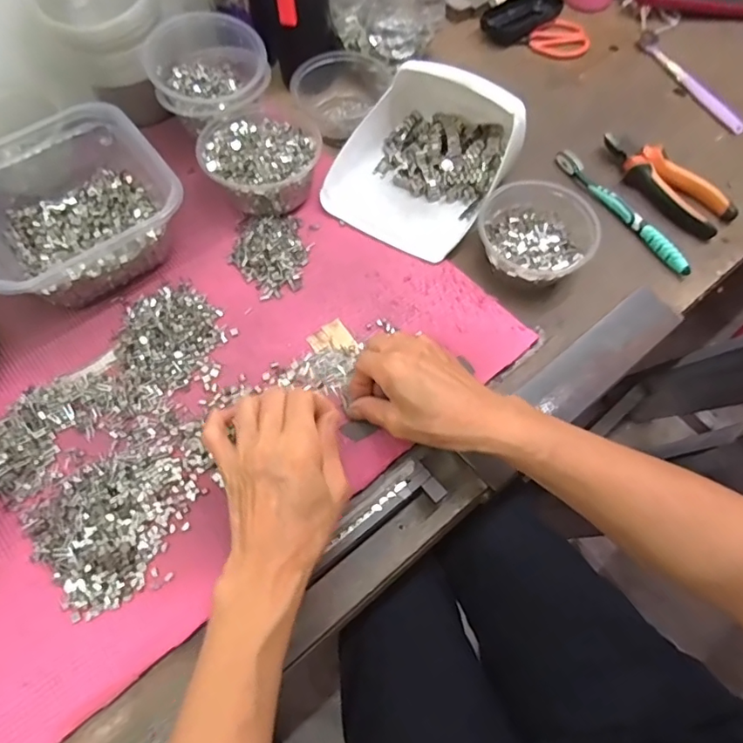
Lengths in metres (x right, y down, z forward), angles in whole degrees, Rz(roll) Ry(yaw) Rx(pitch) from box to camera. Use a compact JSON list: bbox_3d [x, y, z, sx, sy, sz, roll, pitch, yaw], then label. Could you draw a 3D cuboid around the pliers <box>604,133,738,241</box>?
[{"bbox_3d":[0.307,-0.200,0.556,0.055,0.020,0.148,-35,71,-16],"label":"pliers"}]

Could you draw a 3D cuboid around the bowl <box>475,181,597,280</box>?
[{"bbox_3d":[0.153,-0.130,0.500,0.104,0.048,0.103,1,65,-1],"label":"bowl"}]

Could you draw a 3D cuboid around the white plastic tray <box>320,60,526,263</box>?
[{"bbox_3d":[0.054,-0.220,0.523,0.154,0.080,0.175,29,68,11],"label":"white plastic tray"}]

